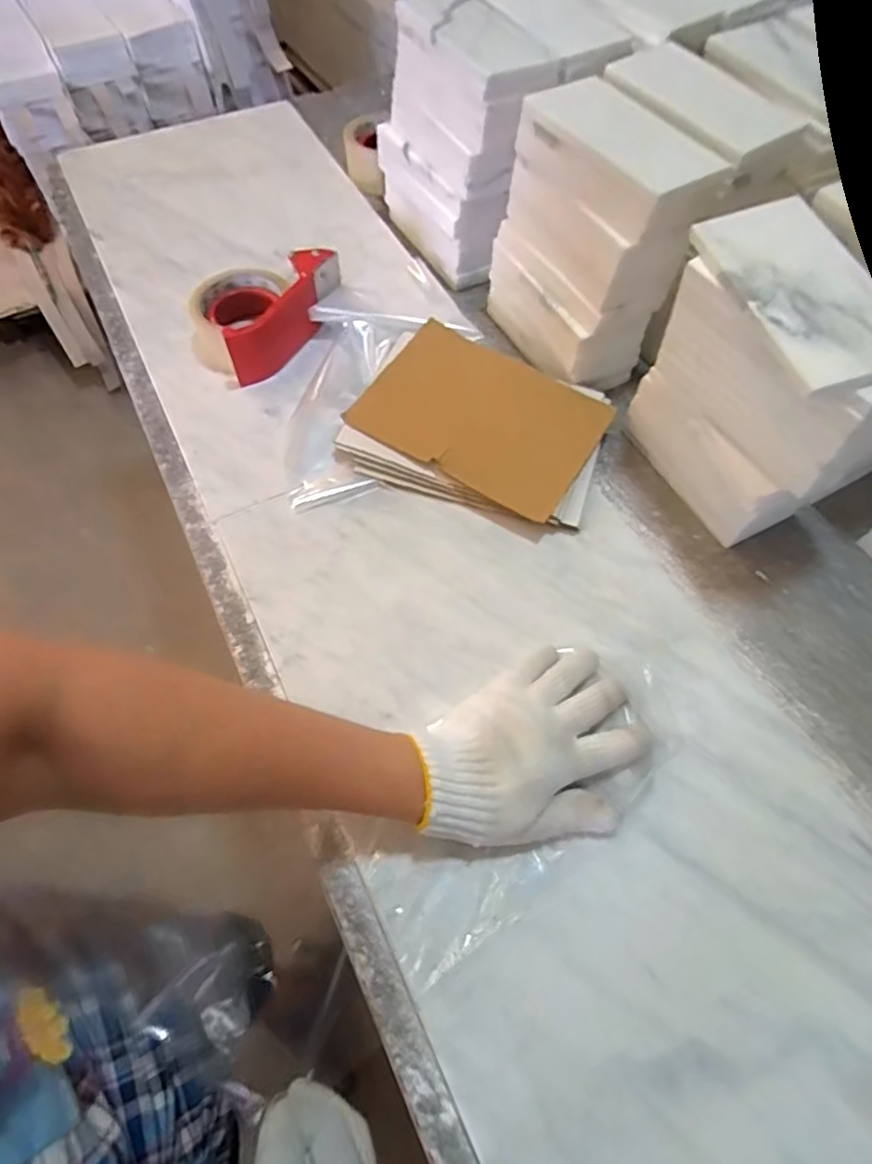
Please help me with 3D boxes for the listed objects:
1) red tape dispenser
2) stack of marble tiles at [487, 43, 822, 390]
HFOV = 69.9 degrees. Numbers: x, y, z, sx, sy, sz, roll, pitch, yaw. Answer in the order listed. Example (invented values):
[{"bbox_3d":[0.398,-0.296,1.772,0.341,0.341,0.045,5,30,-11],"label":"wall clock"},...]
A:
[{"bbox_3d":[-0.170,-0.266,0.596,0.104,0.065,0.144,30,63,13],"label":"red tape dispenser"},{"bbox_3d":[0.178,-0.326,0.573,0.223,0.189,0.164,-30,66,-19],"label":"stack of marble tiles"}]

